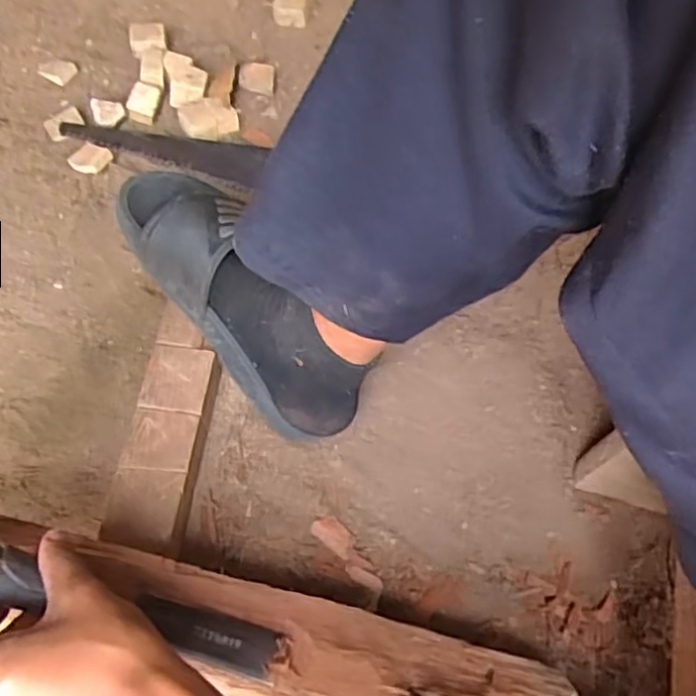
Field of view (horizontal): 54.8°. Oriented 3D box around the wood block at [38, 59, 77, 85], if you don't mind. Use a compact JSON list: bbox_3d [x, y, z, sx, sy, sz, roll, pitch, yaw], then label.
[{"bbox_3d":[-0.336,-0.317,0.770,0.045,0.011,0.028,8,59,0],"label":"wood block"}]

